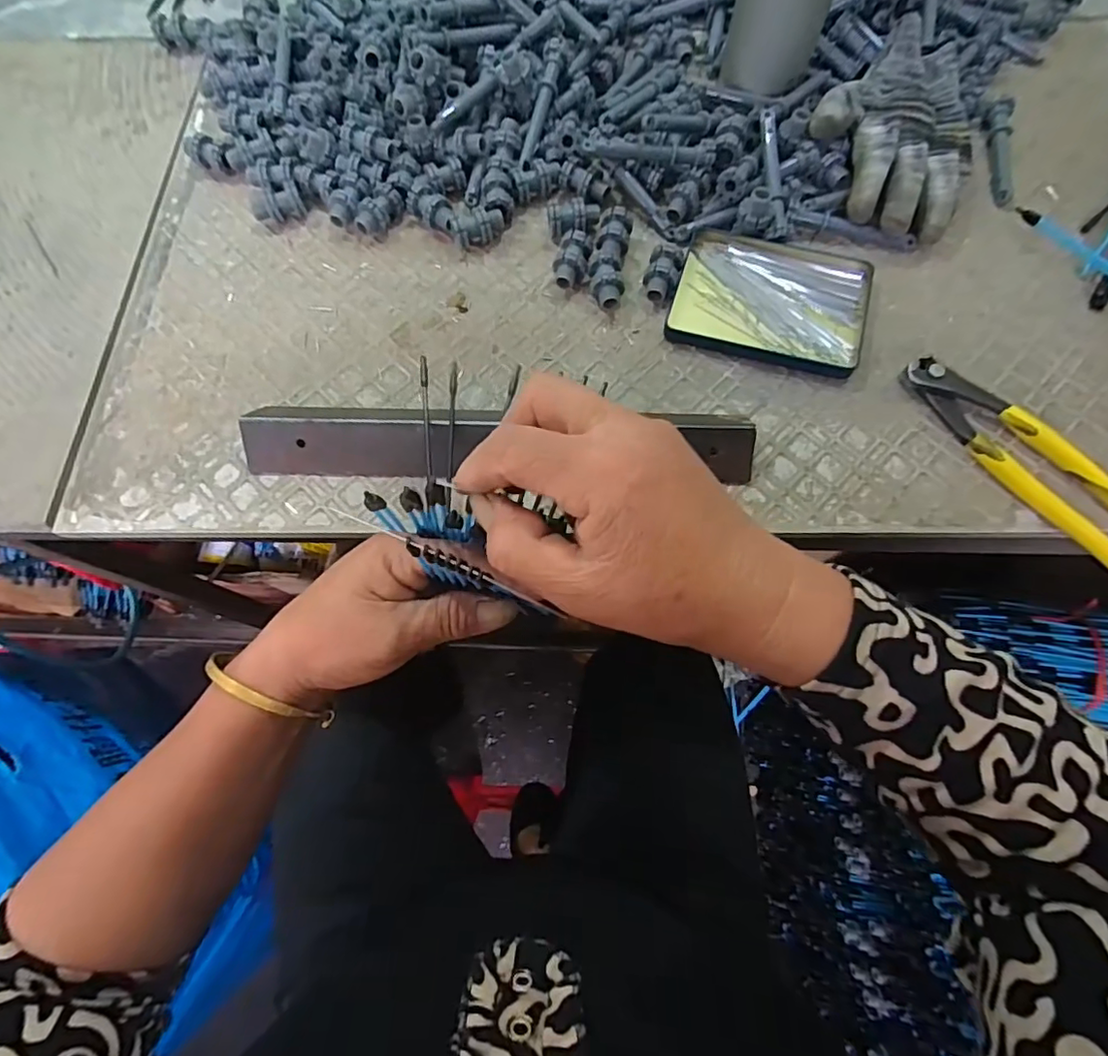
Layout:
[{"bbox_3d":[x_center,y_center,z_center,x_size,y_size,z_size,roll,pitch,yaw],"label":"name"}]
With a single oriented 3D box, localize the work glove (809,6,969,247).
[{"bbox_3d":[0.254,-0.297,0.423,0.112,0.038,0.178,23,73,9],"label":"work glove"}]

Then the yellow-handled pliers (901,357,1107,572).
[{"bbox_3d":[0.288,-0.046,0.348,0.043,0.018,0.163,-34,74,-10],"label":"yellow-handled pliers"}]

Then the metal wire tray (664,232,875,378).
[{"bbox_3d":[0.152,-0.163,0.398,0.126,0.013,0.106,16,72,7],"label":"metal wire tray"}]

